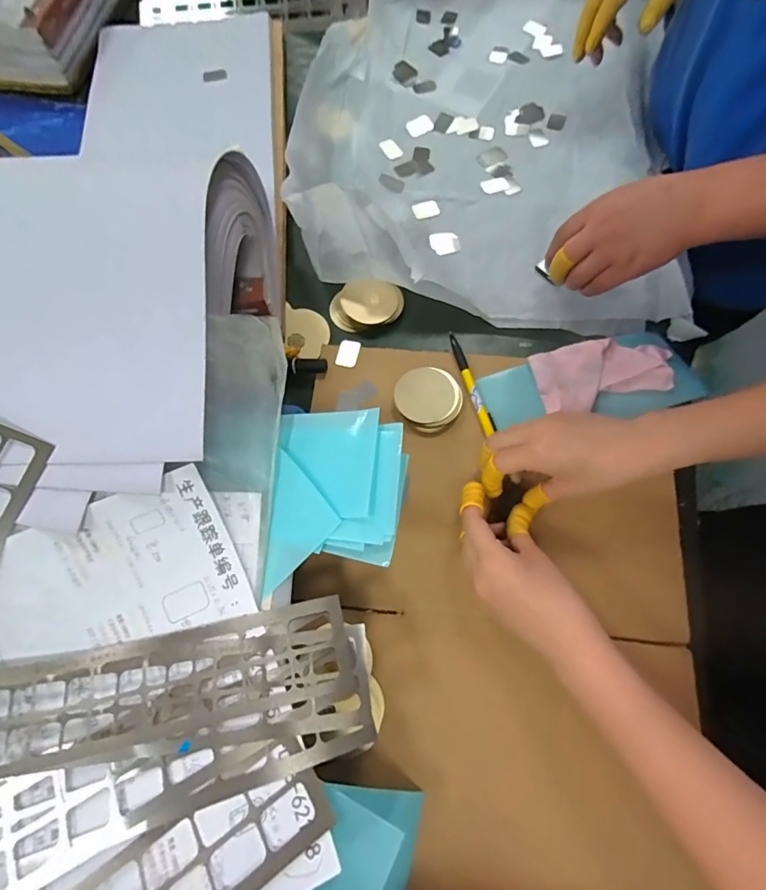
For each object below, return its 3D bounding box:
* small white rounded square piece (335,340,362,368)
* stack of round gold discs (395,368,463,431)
[{"bbox_3d":[-0.038,-0.101,0.480,0.023,0.004,0.032,13,72,3],"label":"small white rounded square piece"},{"bbox_3d":[0.047,-0.048,0.455,0.065,0.019,0.063,42,76,11],"label":"stack of round gold discs"}]

